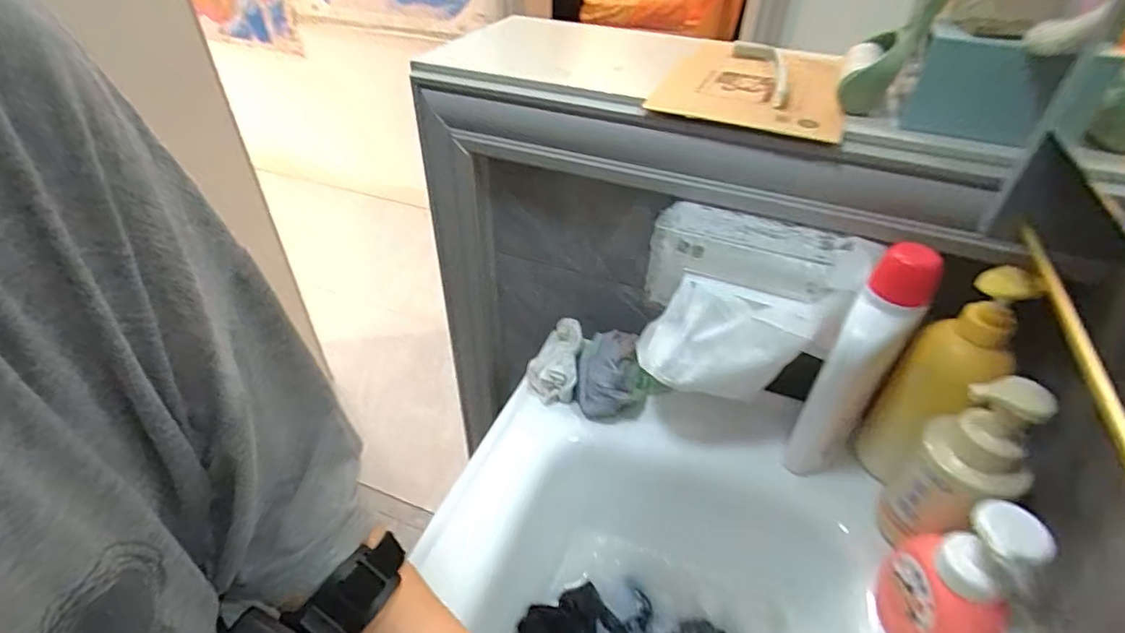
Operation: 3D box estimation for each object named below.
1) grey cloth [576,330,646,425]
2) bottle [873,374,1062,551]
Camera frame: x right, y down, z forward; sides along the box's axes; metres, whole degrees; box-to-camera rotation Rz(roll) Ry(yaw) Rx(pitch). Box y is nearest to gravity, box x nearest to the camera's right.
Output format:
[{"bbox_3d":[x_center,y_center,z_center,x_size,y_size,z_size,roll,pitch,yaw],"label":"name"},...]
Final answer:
[{"bbox_3d":[0.055,0.065,0.644,0.074,0.062,0.100,1,42,0],"label":"grey cloth"},{"bbox_3d":[0.328,0.125,0.448,0.060,0.176,0.069,-28,49,-29],"label":"bottle"}]

